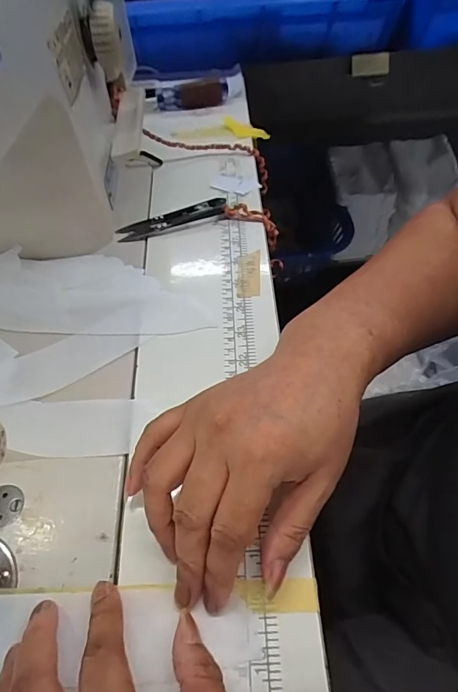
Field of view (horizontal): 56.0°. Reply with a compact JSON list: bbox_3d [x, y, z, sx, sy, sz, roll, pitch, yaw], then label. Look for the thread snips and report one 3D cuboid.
[{"bbox_3d":[-0.052,-0.118,0.396,0.102,0.009,0.025,-16,56,-8],"label":"thread snips"}]

